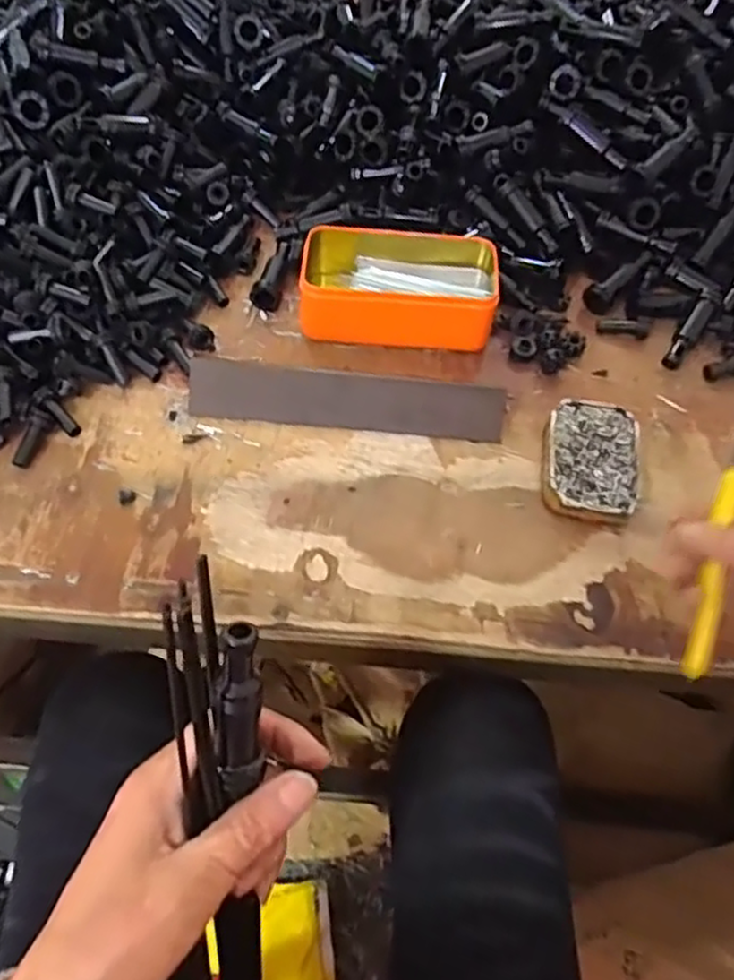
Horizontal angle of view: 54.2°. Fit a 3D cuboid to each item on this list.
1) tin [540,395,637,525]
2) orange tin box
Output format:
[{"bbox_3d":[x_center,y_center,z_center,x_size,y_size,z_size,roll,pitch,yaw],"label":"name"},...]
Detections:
[{"bbox_3d":[0.149,-0.019,0.480,0.059,0.021,0.087,11,57,2],"label":"tin"},{"bbox_3d":[0.023,-0.152,0.547,0.148,0.047,0.090,7,57,0],"label":"orange tin box"}]

